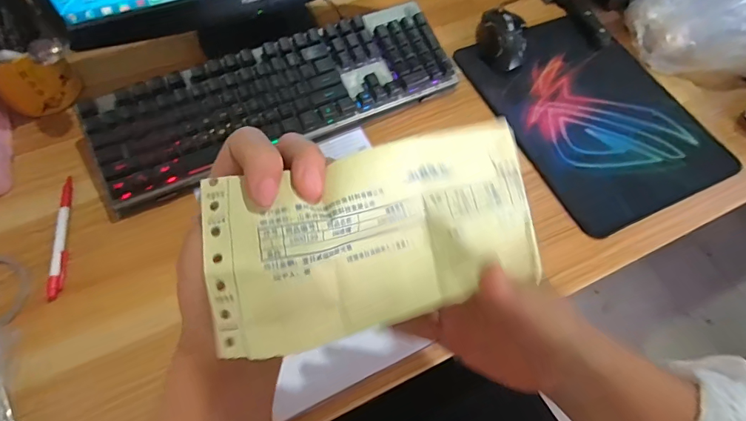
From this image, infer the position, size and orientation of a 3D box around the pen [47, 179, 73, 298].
[{"bbox_3d":[-0.325,0.025,0.431,0.014,0.007,0.139,-11,64,-9],"label":"pen"}]

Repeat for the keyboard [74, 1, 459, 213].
[{"bbox_3d":[-0.108,-0.140,0.494,0.426,0.052,0.128,-24,67,-15],"label":"keyboard"}]

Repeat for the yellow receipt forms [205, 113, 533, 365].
[{"bbox_3d":[0.007,0.013,0.213,0.170,0.019,0.090,-15,93,-22],"label":"yellow receipt forms"}]

